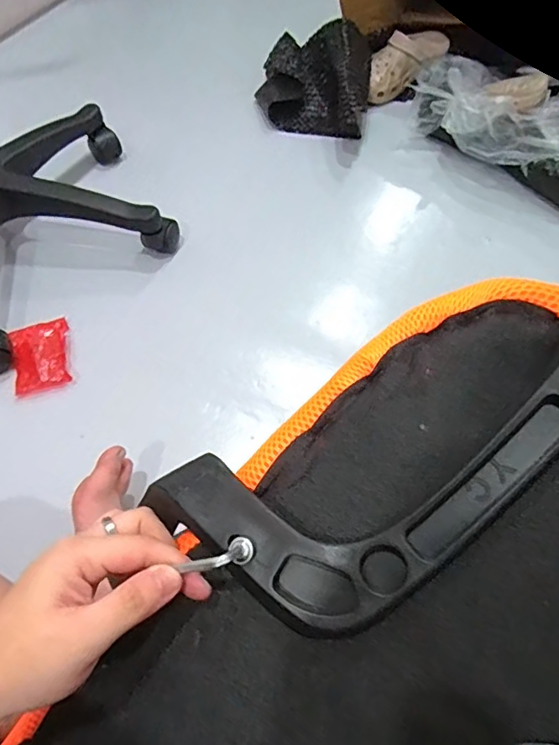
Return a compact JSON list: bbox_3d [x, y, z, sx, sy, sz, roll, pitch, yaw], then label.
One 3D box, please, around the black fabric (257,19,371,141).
[{"bbox_3d":[0.072,-0.581,1.017,0.207,0.118,0.208,11,56,5],"label":"black fabric"}]

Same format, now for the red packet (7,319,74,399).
[{"bbox_3d":[-0.316,-0.026,0.692,0.069,0.023,0.111,-15,58,-12],"label":"red packet"}]

